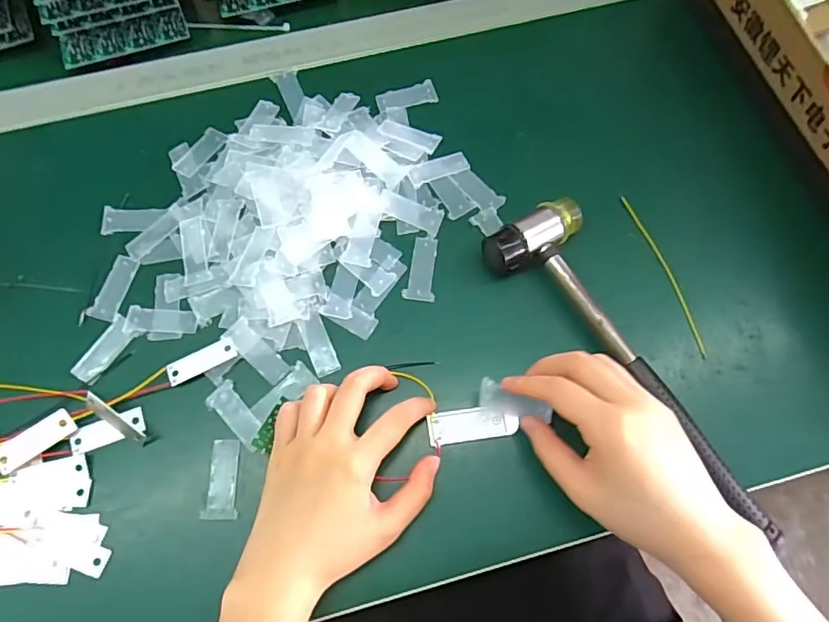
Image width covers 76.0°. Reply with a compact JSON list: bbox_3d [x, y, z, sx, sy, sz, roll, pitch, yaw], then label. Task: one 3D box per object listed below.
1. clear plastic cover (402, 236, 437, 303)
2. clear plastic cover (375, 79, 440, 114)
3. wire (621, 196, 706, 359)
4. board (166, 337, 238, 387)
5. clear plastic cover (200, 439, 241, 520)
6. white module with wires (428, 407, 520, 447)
[{"bbox_3d":[0.006,-0.030,0.379,0.021,0.004,0.047,9,74,1],"label":"clear plastic cover"},{"bbox_3d":[-0.007,-0.172,0.424,0.048,0.004,0.021,-14,75,-5],"label":"clear plastic cover"},{"bbox_3d":[0.178,-0.028,0.375,0.007,0.004,0.128,-17,75,-6],"label":"wire"},{"bbox_3d":[-0.141,0.033,0.353,0.046,0.004,0.014,-26,76,-8],"label":"board"},{"bbox_3d":[-0.122,0.106,0.335,0.020,0.004,0.048,-2,74,-2],"label":"clear plastic cover"},{"bbox_3d":[0.038,0.074,0.342,0.056,0.004,0.021,-5,74,2],"label":"white module with wires"}]

